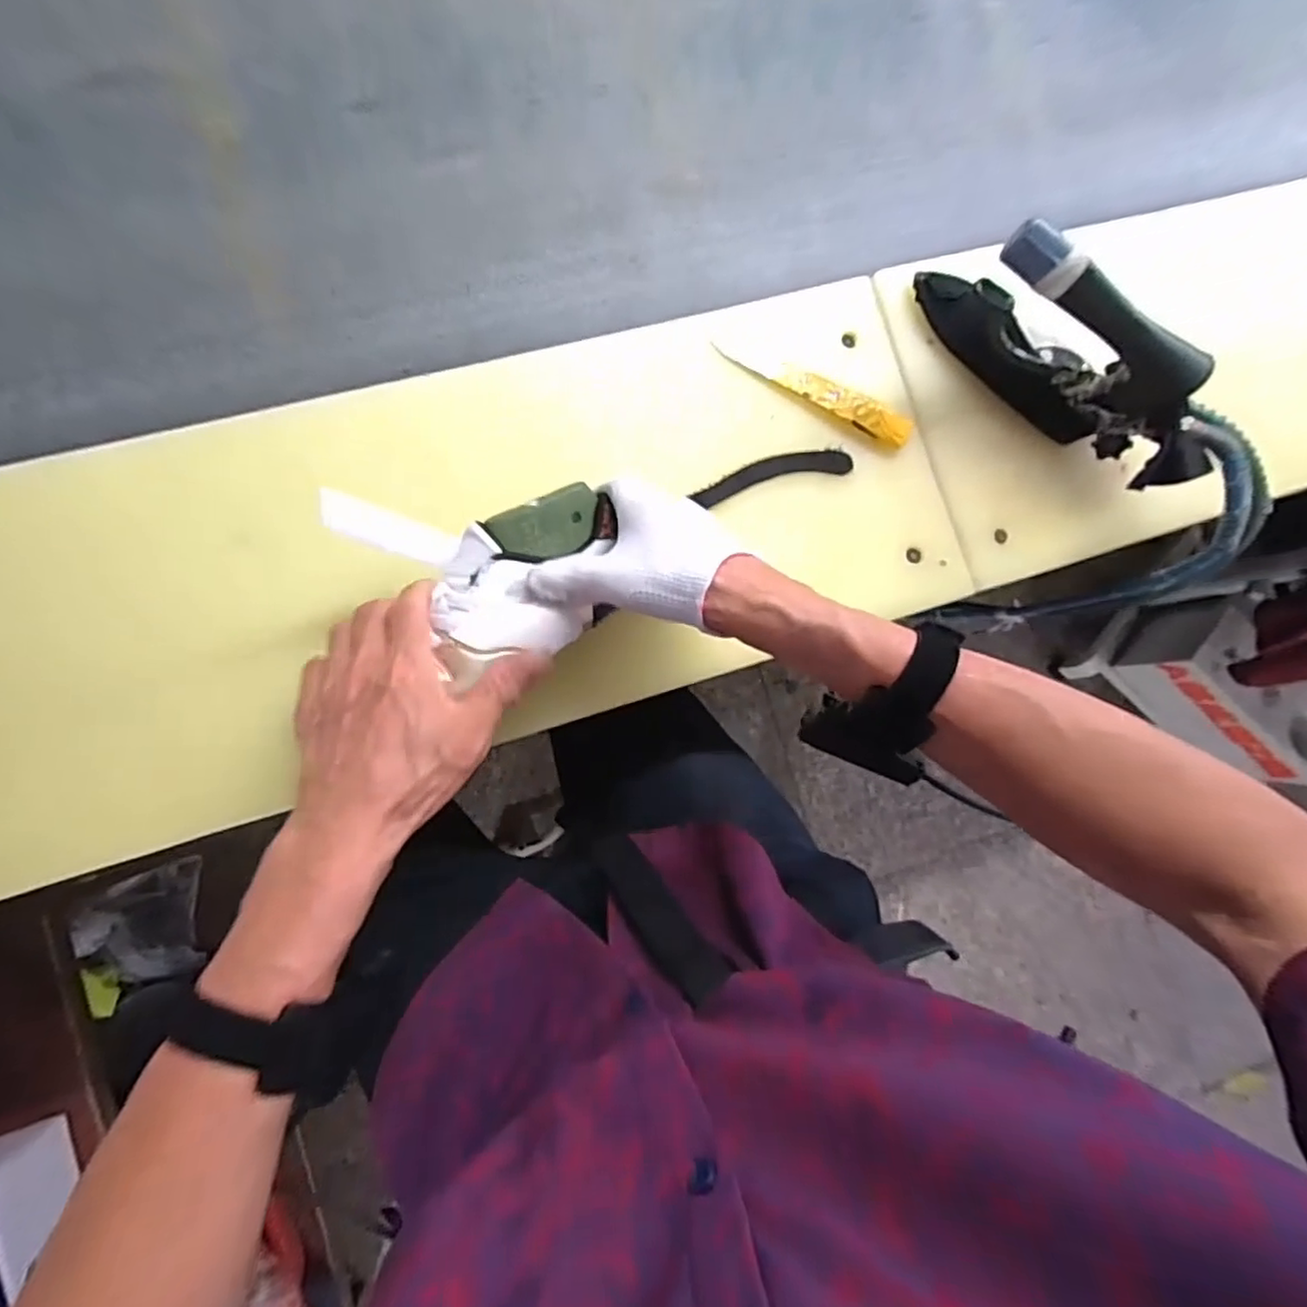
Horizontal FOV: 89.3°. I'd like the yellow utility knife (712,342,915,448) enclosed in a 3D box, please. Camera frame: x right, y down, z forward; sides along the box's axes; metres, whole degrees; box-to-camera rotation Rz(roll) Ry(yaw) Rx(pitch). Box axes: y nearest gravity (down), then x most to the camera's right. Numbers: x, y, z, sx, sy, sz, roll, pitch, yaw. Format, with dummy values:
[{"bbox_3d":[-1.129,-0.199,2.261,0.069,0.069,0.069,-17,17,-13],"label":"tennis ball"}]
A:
[{"bbox_3d":[0.126,-0.200,0.506,0.157,0.019,0.027,24,84,-6],"label":"yellow utility knife"}]

